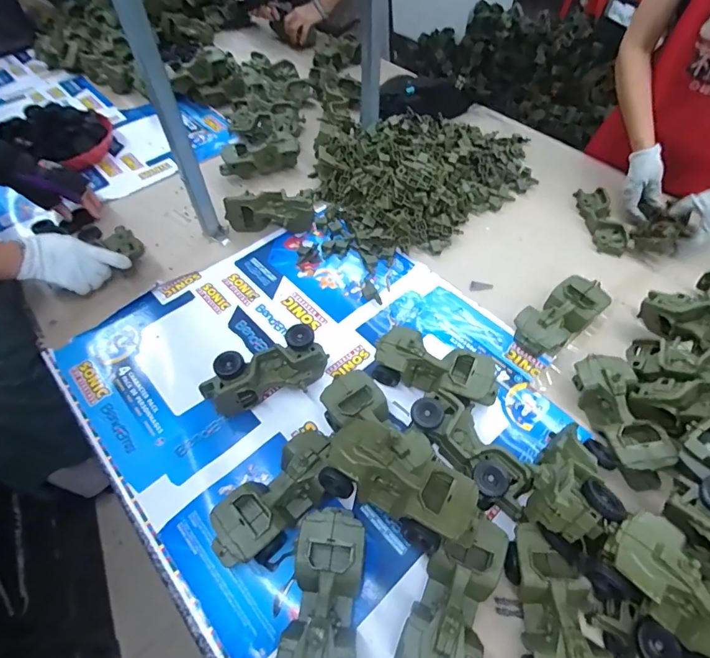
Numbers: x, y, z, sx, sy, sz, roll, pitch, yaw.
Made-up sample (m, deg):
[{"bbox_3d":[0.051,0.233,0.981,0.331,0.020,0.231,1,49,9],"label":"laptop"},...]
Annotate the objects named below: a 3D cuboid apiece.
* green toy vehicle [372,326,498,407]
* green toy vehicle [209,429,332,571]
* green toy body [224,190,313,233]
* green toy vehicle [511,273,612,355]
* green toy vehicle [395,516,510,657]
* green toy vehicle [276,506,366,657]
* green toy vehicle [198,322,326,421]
[{"bbox_3d":[0.123,0.068,0.665,0.187,0.082,0.077,20,58,15],"label":"green toy vehicle"},{"bbox_3d":[-0.099,0.221,0.561,0.083,0.079,0.180,34,63,22],"label":"green toy vehicle"},{"bbox_3d":[-0.175,-0.237,0.893,0.180,0.068,0.064,9,56,8],"label":"green toy body"},{"bbox_3d":[0.345,-0.020,0.735,0.178,0.067,0.080,-34,61,-20],"label":"green toy vehicle"},{"bbox_3d":[0.115,0.308,0.497,0.080,0.080,0.176,24,59,17],"label":"green toy vehicle"},{"bbox_3d":[-0.033,0.307,0.498,0.078,0.080,0.184,4,56,5],"label":"green toy vehicle"},{"bbox_3d":[-0.136,0.070,0.671,0.187,0.080,0.078,-21,57,-13],"label":"green toy vehicle"}]

